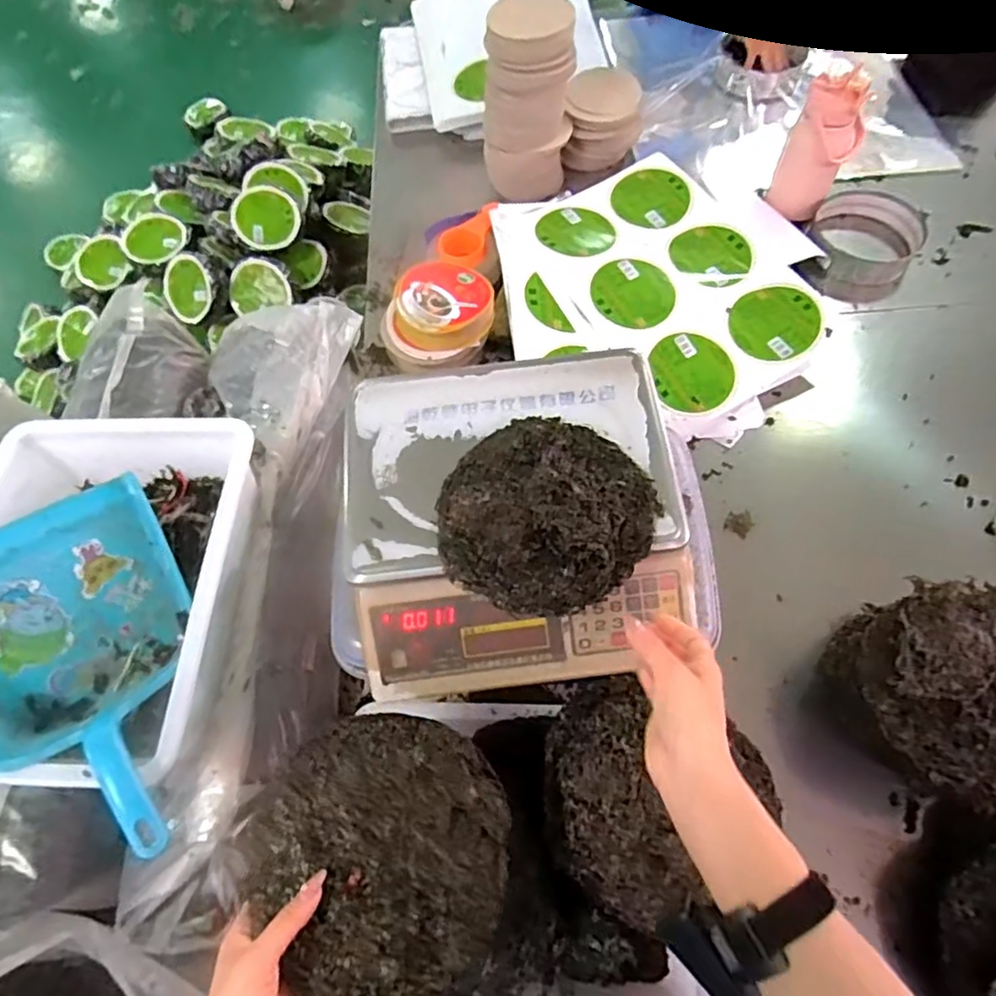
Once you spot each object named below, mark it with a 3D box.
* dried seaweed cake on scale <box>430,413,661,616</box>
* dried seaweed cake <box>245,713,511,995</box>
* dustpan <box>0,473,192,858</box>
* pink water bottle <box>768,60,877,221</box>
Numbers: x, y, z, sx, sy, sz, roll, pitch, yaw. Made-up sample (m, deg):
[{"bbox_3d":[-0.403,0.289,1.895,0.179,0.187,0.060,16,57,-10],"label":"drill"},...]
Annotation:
[{"bbox_3d":[0.043,0.008,0.580,0.188,0.031,0.189,21,66,13],"label":"dried seaweed cake on scale"},{"bbox_3d":[-0.087,0.269,0.484,0.186,0.012,0.190,6,58,-12],"label":"dried seaweed cake"},{"bbox_3d":[-0.375,0.162,0.585,0.231,0.109,0.325,-36,67,-14],"label":"dustpan"},{"bbox_3d":[0.529,-0.573,1.043,0.105,0.202,0.099,25,67,15],"label":"pink water bottle"}]

